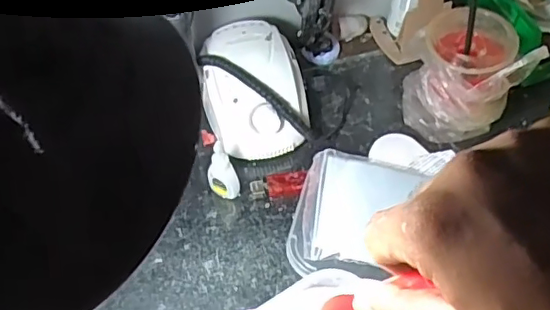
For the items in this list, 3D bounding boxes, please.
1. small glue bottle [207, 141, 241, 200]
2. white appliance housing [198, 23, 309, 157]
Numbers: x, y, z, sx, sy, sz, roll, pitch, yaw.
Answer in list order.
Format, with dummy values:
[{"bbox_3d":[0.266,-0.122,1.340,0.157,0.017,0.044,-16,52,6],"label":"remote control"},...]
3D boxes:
[{"bbox_3d":[-0.052,0.016,0.585,0.031,0.080,0.028,-7,57,-6],"label":"small glue bottle"},{"bbox_3d":[-0.024,-0.069,0.642,0.104,0.084,0.139,-12,58,-8],"label":"white appliance housing"}]

